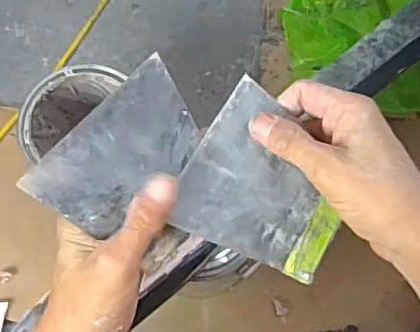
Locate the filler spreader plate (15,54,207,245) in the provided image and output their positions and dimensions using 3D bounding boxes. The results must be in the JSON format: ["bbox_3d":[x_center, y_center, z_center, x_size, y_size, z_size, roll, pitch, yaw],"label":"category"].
[{"bbox_3d":[-0.049,-0.007,0.328,0.101,0.004,0.061,-47,117,-16],"label":"filler spreader plate"}]

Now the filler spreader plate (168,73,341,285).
[{"bbox_3d":[0.037,0.010,0.351,0.098,0.004,0.099,29,79,2],"label":"filler spreader plate"}]

